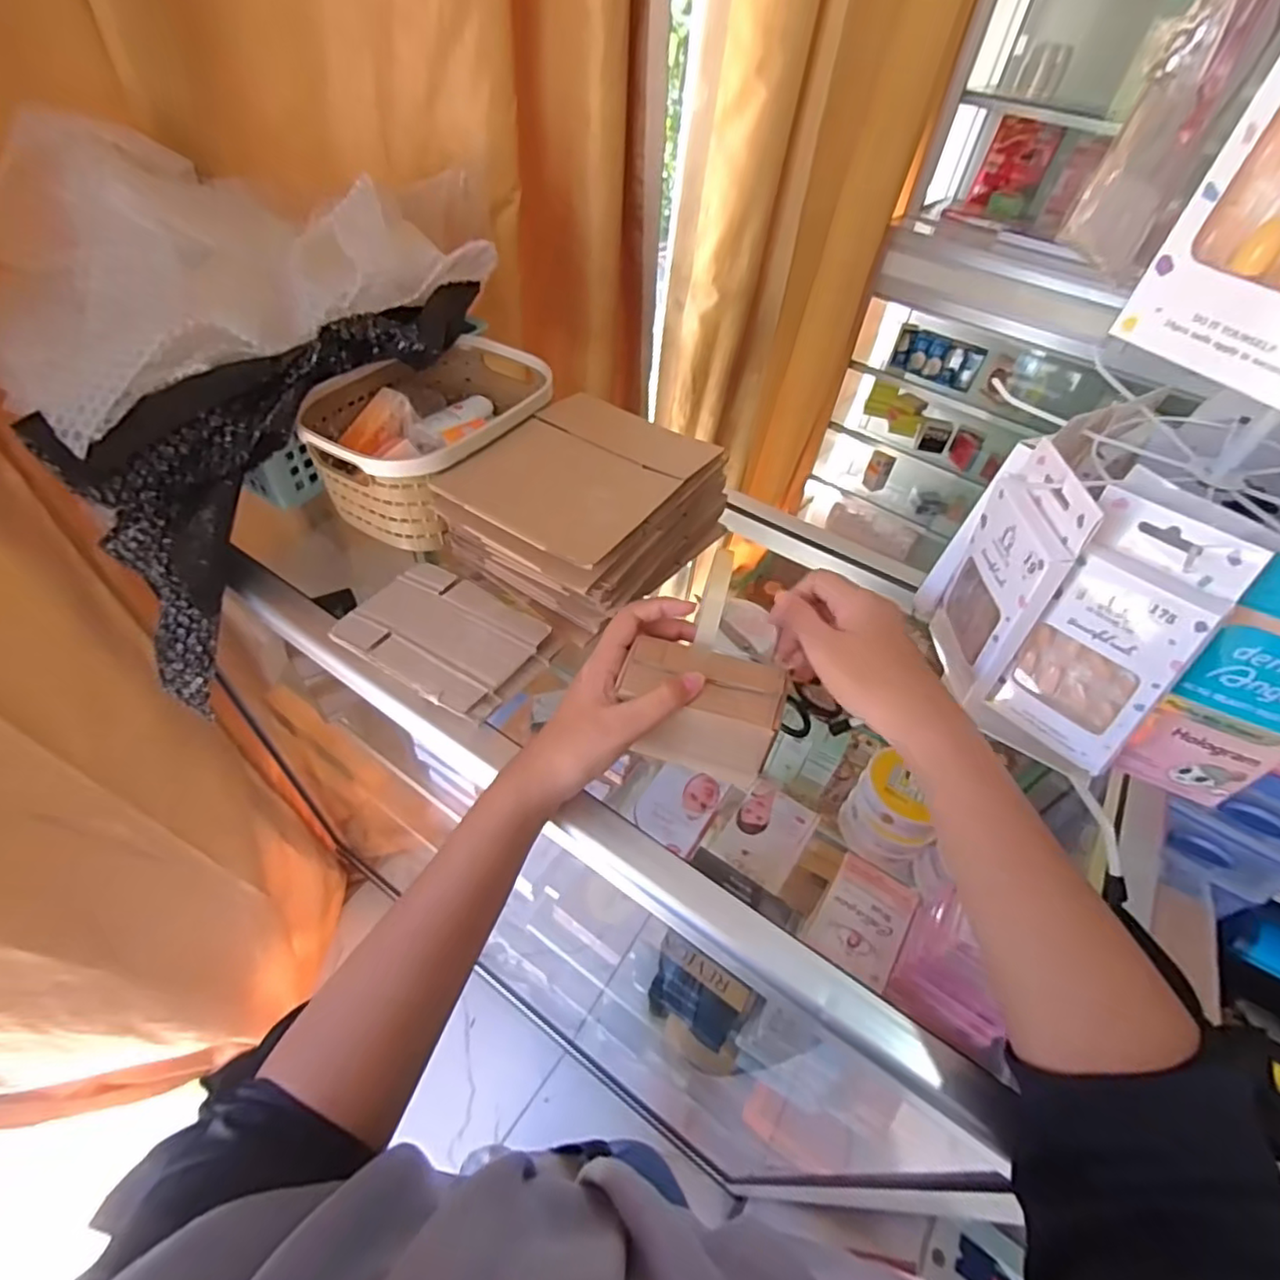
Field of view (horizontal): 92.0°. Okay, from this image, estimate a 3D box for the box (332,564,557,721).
[{"bbox_3d":[-0.151,-0.005,0.477,0.145,0.014,0.100,30,52,20],"label":"box"}]

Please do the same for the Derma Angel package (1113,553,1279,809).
[{"bbox_3d":[0.292,0.028,0.296,0.072,0.137,0.013,20,49,12],"label":"Derma Angel package"}]

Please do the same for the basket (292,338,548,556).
[{"bbox_3d":[-0.182,-0.196,0.587,0.155,0.101,0.232,27,51,18],"label":"basket"}]

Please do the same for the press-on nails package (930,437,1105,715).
[{"bbox_3d":[0.200,-0.031,0.345,0.018,0.138,0.068,4,48,-2],"label":"press-on nails package"}]

